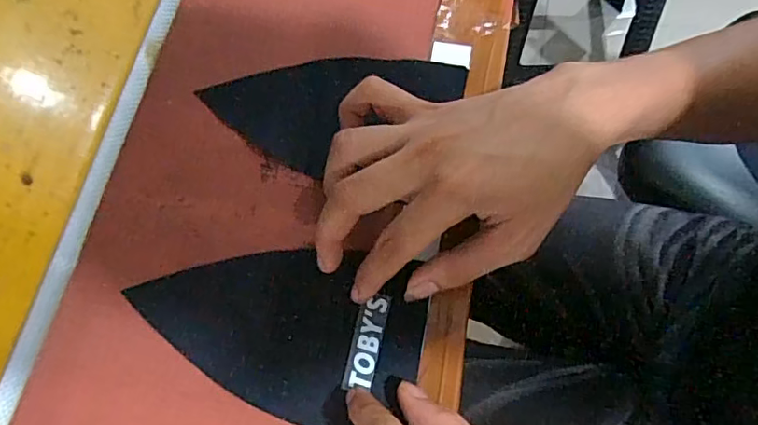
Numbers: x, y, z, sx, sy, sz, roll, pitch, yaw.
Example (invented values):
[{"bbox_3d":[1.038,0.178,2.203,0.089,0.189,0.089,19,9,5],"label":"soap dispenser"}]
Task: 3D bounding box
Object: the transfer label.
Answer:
[{"bbox_3d":[-0.006,0.070,0.300,0.016,0.004,0.051,10,71,12],"label":"transfer label"}]

